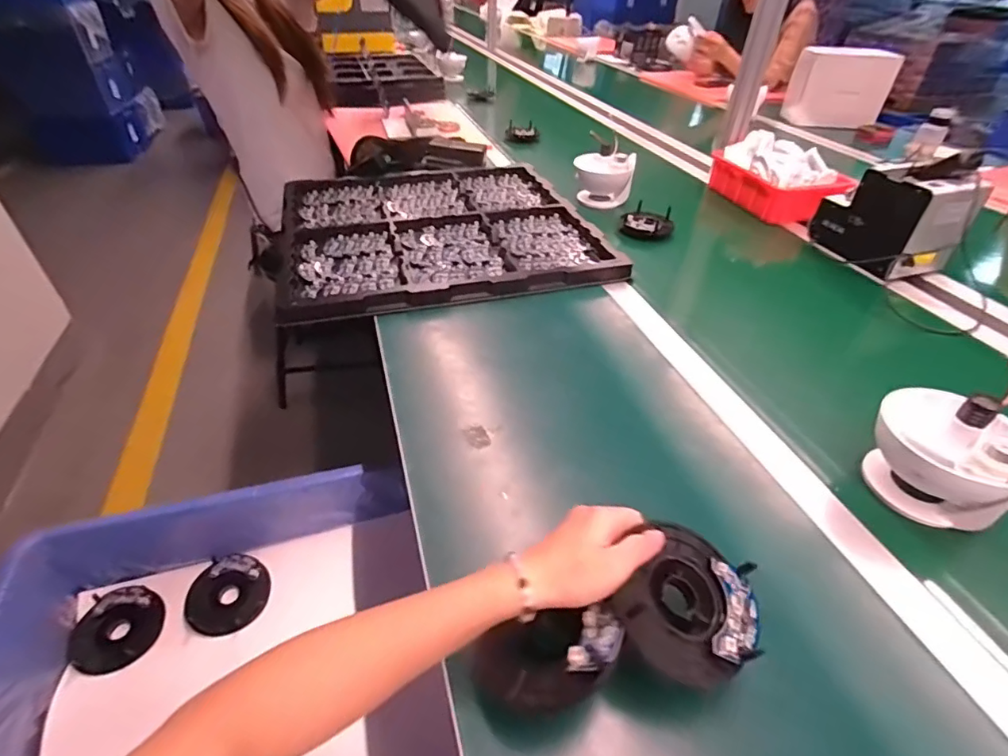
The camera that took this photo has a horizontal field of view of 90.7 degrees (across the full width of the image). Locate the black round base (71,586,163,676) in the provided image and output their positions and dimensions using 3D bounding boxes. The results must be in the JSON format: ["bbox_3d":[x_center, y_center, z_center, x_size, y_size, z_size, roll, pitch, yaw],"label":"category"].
[{"bbox_3d":[-0.498,0.327,0.644,0.092,0.017,0.104,39,67,5],"label":"black round base"}]

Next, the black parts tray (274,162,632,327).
[{"bbox_3d":[-0.113,-0.261,0.867,0.509,0.054,0.468,-9,43,-15],"label":"black parts tray"}]

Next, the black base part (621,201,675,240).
[{"bbox_3d":[0.271,-0.291,0.933,0.091,0.040,0.083,15,42,14],"label":"black base part"}]

